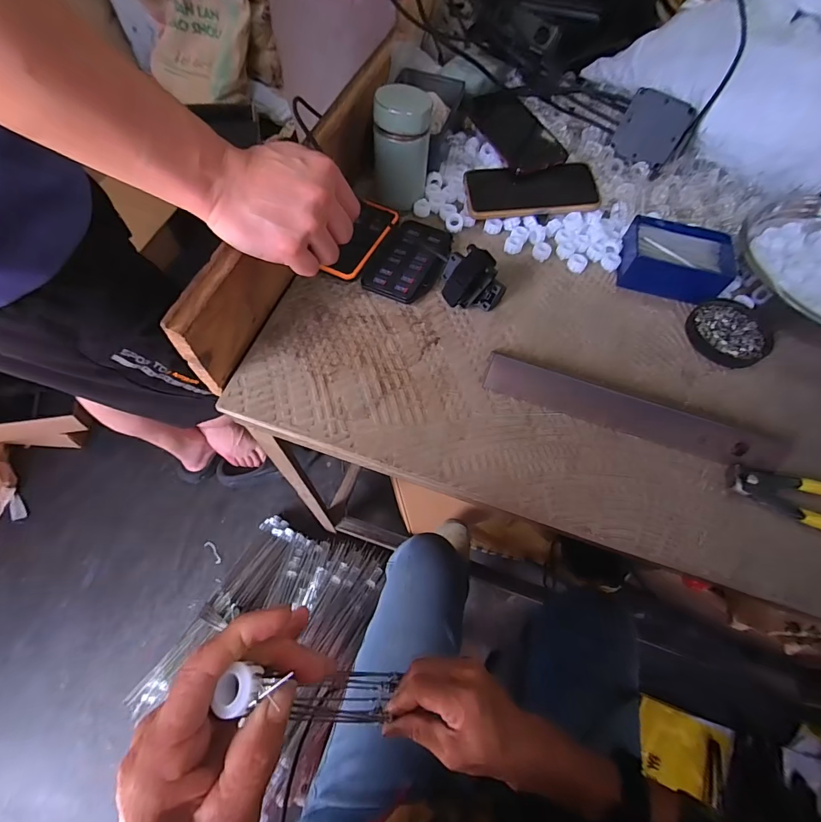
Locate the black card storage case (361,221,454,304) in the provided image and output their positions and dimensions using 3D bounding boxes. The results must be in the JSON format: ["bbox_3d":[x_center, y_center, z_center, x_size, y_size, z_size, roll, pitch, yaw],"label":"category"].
[{"bbox_3d":[0.001,-0.183,0.494,0.077,0.011,0.128,21,65,7],"label":"black card storage case"}]

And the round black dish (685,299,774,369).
[{"bbox_3d":[0.361,-0.089,0.472,0.086,0.010,0.083,1,64,-2],"label":"round black dish"}]

